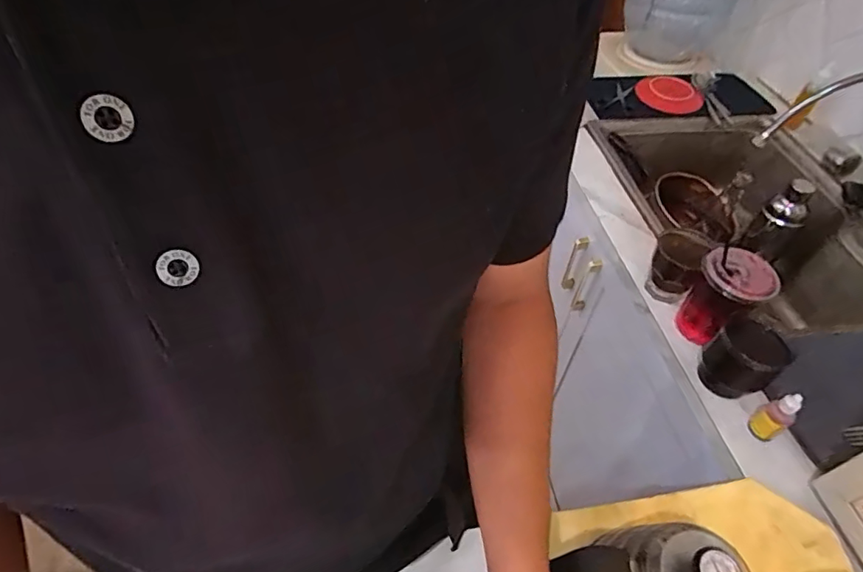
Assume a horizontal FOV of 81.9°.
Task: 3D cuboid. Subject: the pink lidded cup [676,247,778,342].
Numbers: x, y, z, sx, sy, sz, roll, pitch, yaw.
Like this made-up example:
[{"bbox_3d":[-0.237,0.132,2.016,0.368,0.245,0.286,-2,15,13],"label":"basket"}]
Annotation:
[{"bbox_3d":[0.372,0.021,0.646,0.068,0.129,0.080,-34,58,-29],"label":"pink lidded cup"}]

